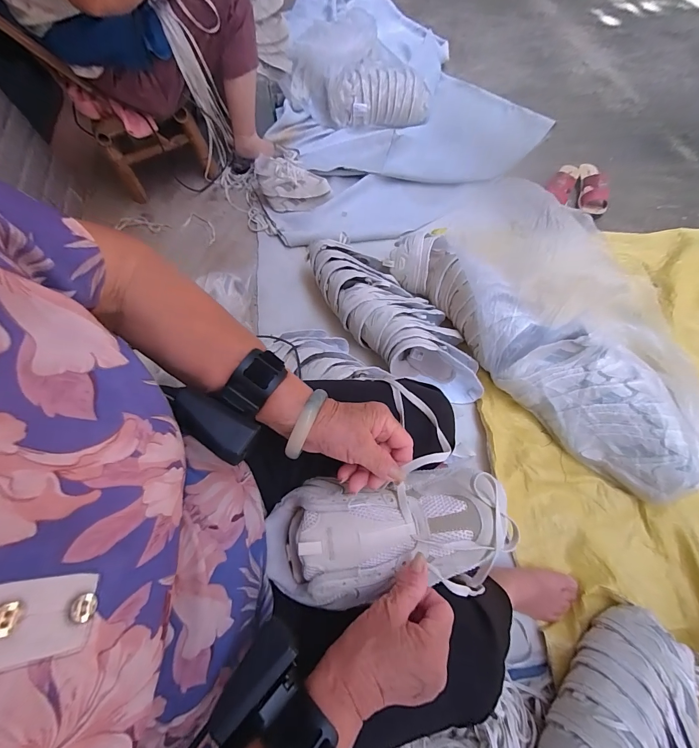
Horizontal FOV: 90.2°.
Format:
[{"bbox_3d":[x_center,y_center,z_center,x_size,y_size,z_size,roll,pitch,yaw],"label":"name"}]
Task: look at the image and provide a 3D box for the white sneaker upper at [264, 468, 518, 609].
[{"bbox_3d":[0.038,0.155,0.339,0.235,0.063,0.114,-7,66,-4],"label":"white sneaker upper"}]

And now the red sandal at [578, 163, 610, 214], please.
[{"bbox_3d":[0.780,-0.605,1.121,0.074,0.058,0.194,-2,79,-3],"label":"red sandal"}]

